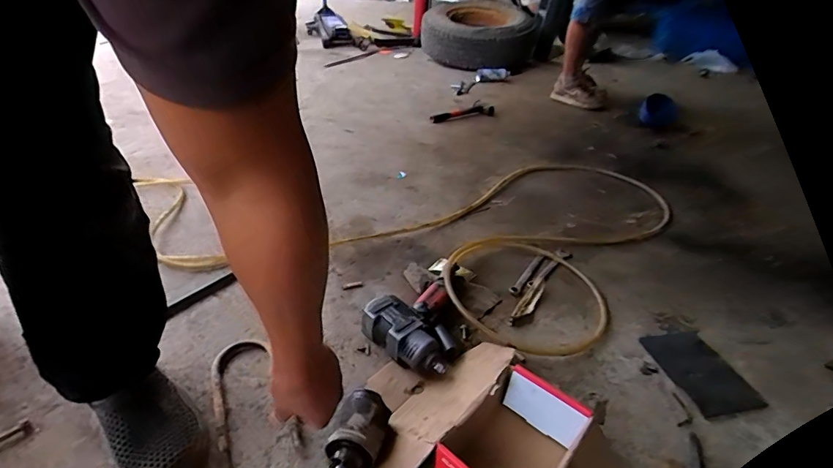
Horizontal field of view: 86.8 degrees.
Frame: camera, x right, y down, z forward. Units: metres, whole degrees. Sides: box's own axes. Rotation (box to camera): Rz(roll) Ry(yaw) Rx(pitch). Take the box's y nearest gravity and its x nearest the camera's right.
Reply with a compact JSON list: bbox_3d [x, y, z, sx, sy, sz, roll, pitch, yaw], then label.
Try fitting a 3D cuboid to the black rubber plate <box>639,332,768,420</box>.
[{"bbox_3d":[0.525,0.252,0.818,0.137,0.012,0.181,-4,33,-12],"label":"black rubber plate"}]

